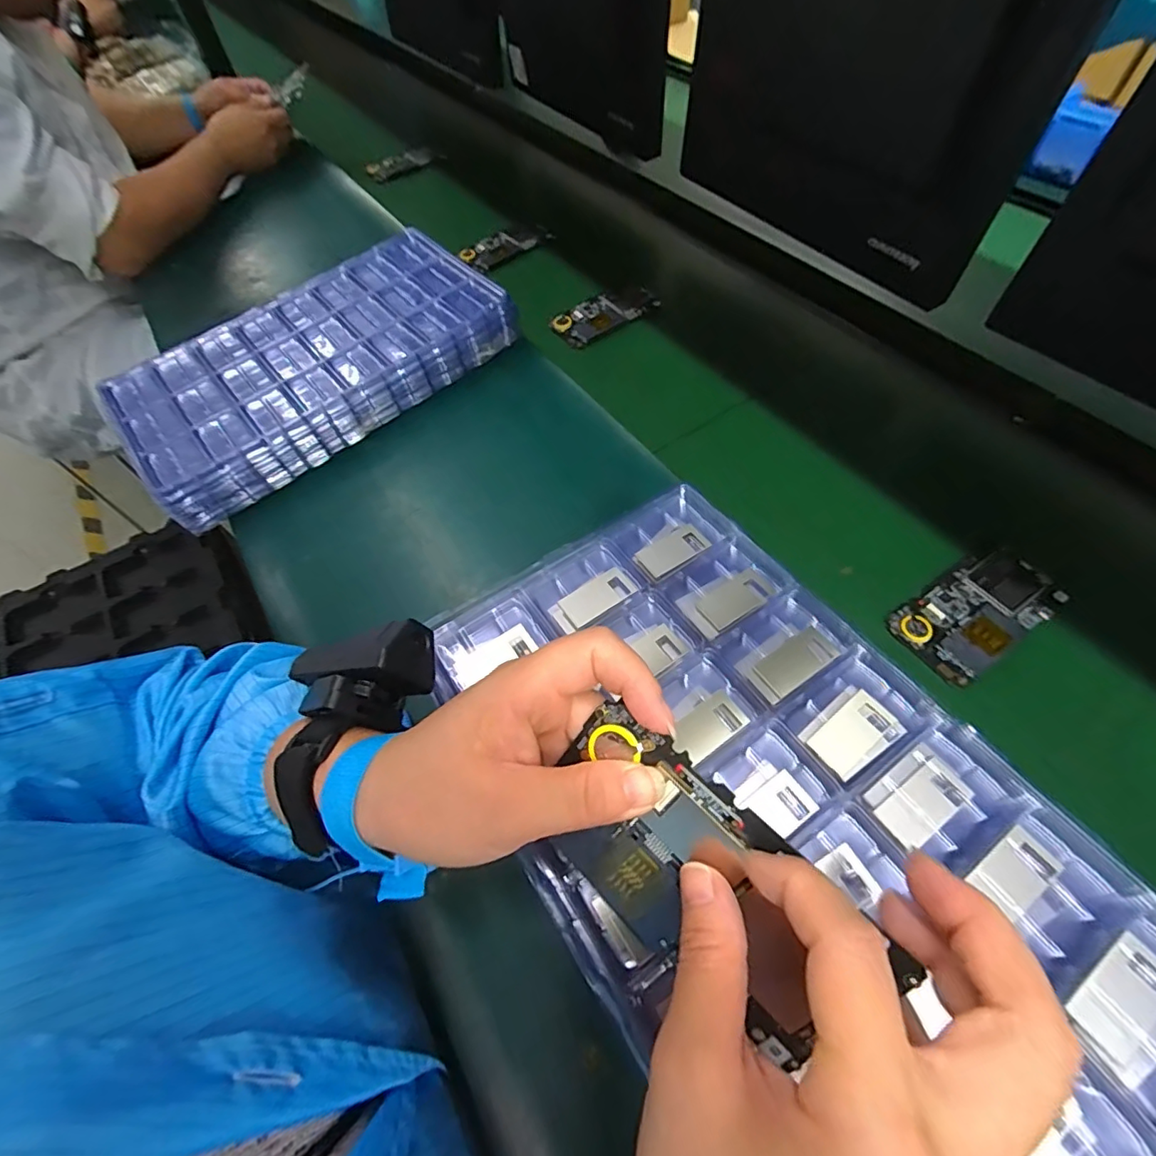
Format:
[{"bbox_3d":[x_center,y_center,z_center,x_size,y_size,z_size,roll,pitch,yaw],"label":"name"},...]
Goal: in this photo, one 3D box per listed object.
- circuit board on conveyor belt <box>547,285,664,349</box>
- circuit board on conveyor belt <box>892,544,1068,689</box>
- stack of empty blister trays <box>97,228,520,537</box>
[{"bbox_3d":[0.035,-0.312,0.633,0.133,0.017,0.057,-29,60,-13],"label":"circuit board on conveyor belt"},{"bbox_3d":[0.297,0.025,0.401,0.124,0.011,0.064,-31,61,-14],"label":"circuit board on conveyor belt"},{"bbox_3d":[-0.275,-0.229,0.580,0.391,0.068,0.218,-35,62,-16],"label":"stack of empty blister trays"}]

